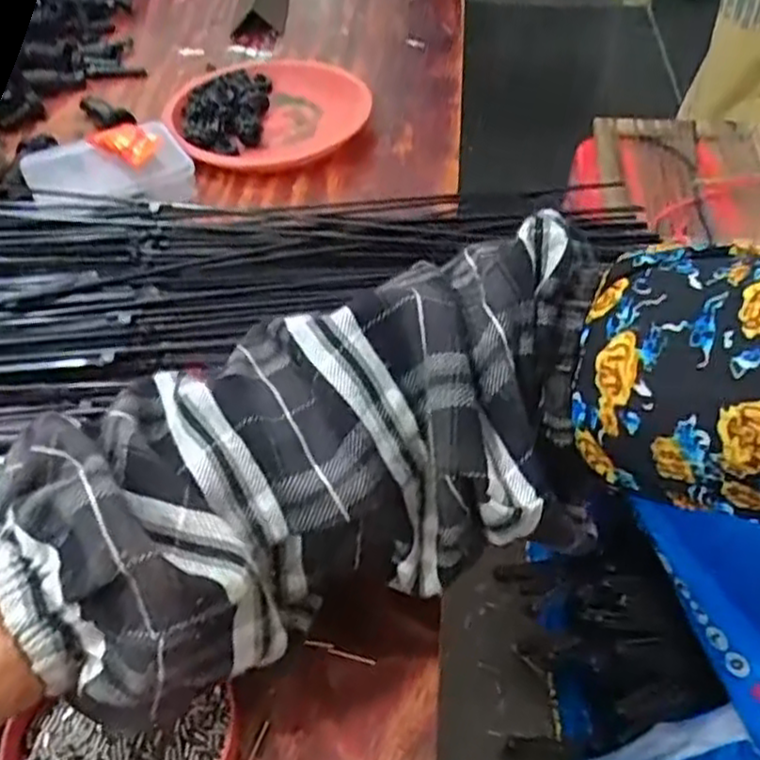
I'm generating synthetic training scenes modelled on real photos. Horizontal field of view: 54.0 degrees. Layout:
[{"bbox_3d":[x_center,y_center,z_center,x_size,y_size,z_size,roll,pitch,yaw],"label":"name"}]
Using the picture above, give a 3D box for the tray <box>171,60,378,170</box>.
[{"bbox_3d":[-0.095,-0.216,0.575,0.141,0.023,0.148,-21,53,-17],"label":"tray"}]

